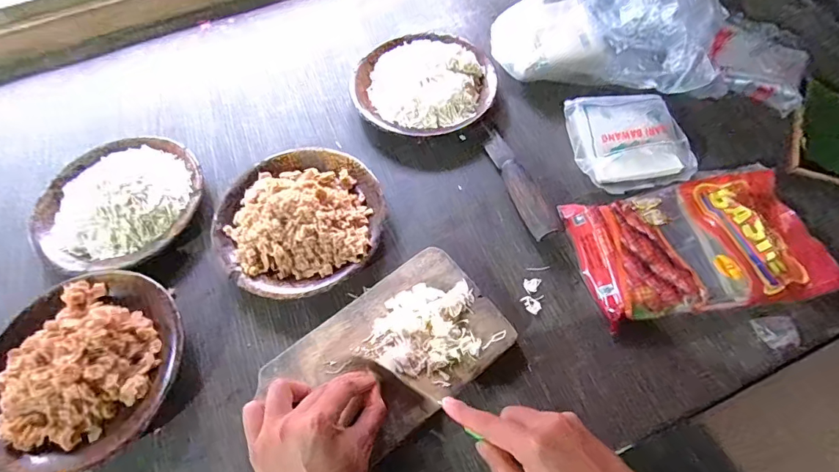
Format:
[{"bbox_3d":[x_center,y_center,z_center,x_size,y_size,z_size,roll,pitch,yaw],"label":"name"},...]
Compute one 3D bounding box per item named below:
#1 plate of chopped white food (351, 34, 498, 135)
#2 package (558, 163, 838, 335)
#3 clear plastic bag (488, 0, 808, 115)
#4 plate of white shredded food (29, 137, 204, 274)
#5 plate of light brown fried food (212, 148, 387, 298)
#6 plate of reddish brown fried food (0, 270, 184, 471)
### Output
[{"bbox_3d":[0.007,-0.201,0.587,0.180,0.044,0.164,-1,61,2],"label":"plate of chopped white food"},{"bbox_3d":[0.291,0.005,0.472,0.240,0.029,0.150,-11,61,-4],"label":"package"},{"bbox_3d":[0.296,-0.265,0.576,0.384,0.098,0.176,9,62,7],"label":"clear plastic bag"},{"bbox_3d":[-0.345,-0.042,0.511,0.177,0.050,0.173,-1,61,2],"label":"plate of white shredded food"},{"bbox_3d":[-0.131,-0.023,0.489,0.178,0.056,0.179,-1,61,2],"label":"plate of light brown fried food"},{"bbox_3d":[-0.317,0.122,0.423,0.176,0.042,0.180,-1,61,2],"label":"plate of reddish brown fried food"}]

